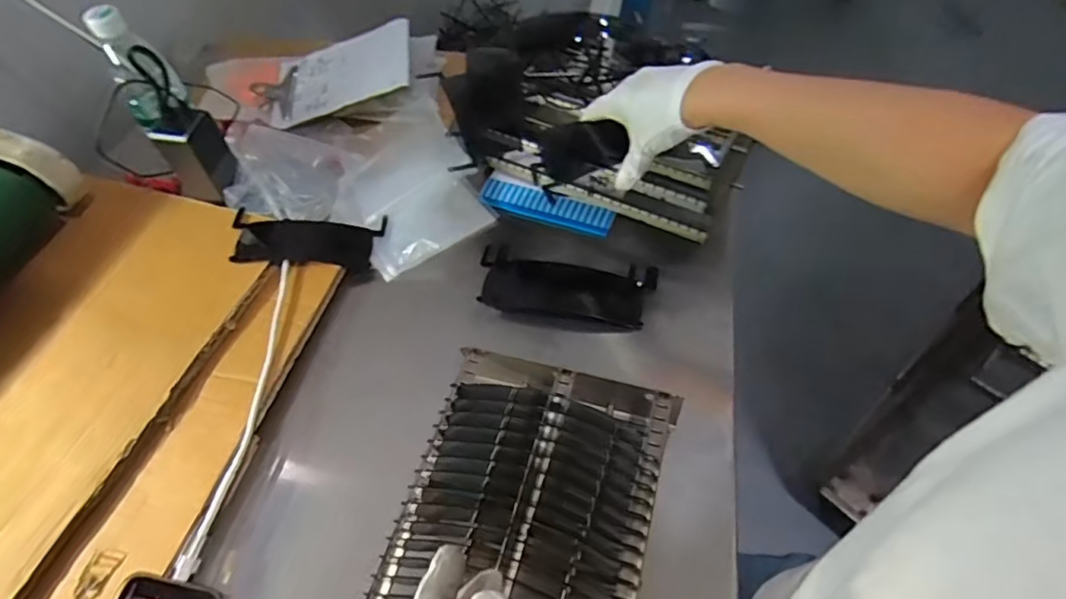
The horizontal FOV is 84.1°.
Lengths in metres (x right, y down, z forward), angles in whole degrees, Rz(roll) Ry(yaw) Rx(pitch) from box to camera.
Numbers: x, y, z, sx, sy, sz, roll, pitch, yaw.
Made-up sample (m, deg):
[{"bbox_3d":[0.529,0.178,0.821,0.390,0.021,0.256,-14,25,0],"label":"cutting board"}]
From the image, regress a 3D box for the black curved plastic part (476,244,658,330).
[{"bbox_3d":[0.035,-0.003,0.658,0.191,0.041,0.083,6,55,6],"label":"black curved plastic part"}]

